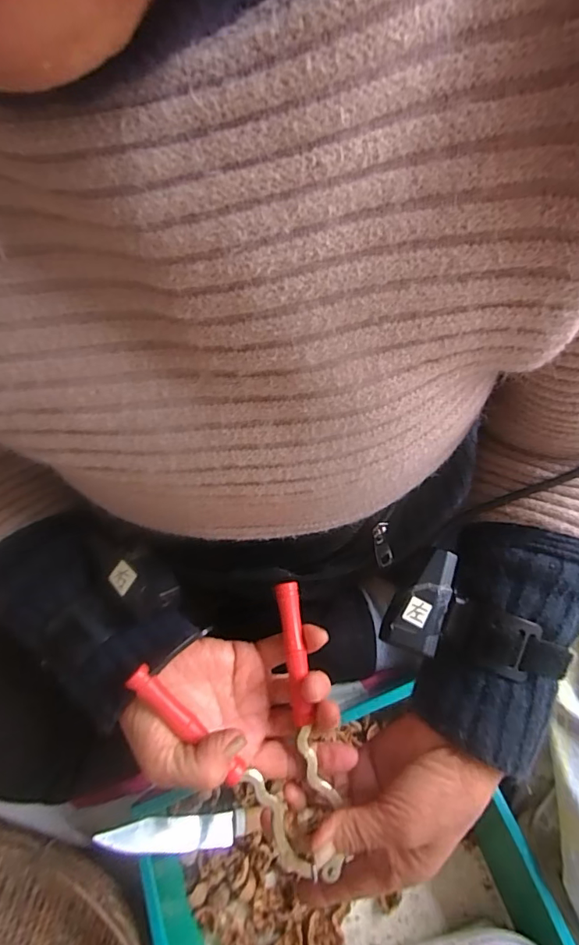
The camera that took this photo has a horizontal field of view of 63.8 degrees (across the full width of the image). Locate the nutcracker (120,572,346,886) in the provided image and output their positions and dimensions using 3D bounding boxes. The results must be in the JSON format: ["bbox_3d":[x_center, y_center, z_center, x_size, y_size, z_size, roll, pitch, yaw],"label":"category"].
[{"bbox_3d":[-0.033,0.155,0.278,0.097,0.051,0.161,-7,66,-2],"label":"nutcracker"}]

